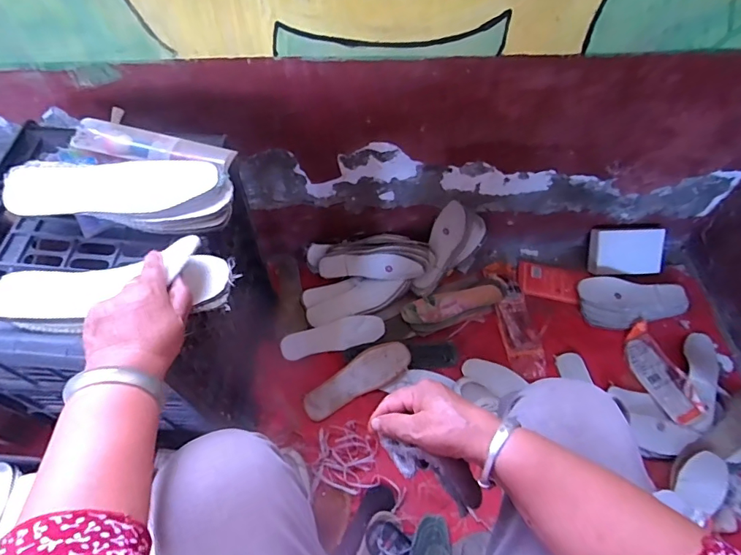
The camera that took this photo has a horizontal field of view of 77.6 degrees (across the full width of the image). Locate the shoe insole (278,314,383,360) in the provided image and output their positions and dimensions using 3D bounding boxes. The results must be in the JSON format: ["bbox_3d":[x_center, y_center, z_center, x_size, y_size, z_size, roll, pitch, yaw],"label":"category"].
[{"bbox_3d":[-0.075,0.123,0.946,0.208,0.006,0.061,-15,81,-10],"label":"shoe insole"}]

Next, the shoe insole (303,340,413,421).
[{"bbox_3d":[-0.026,0.199,0.914,0.225,0.014,0.073,-27,78,-11],"label":"shoe insole"}]

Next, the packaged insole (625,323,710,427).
[{"bbox_3d":[0.588,0.188,0.933,0.081,0.028,0.201,-14,59,-10],"label":"packaged insole"}]

